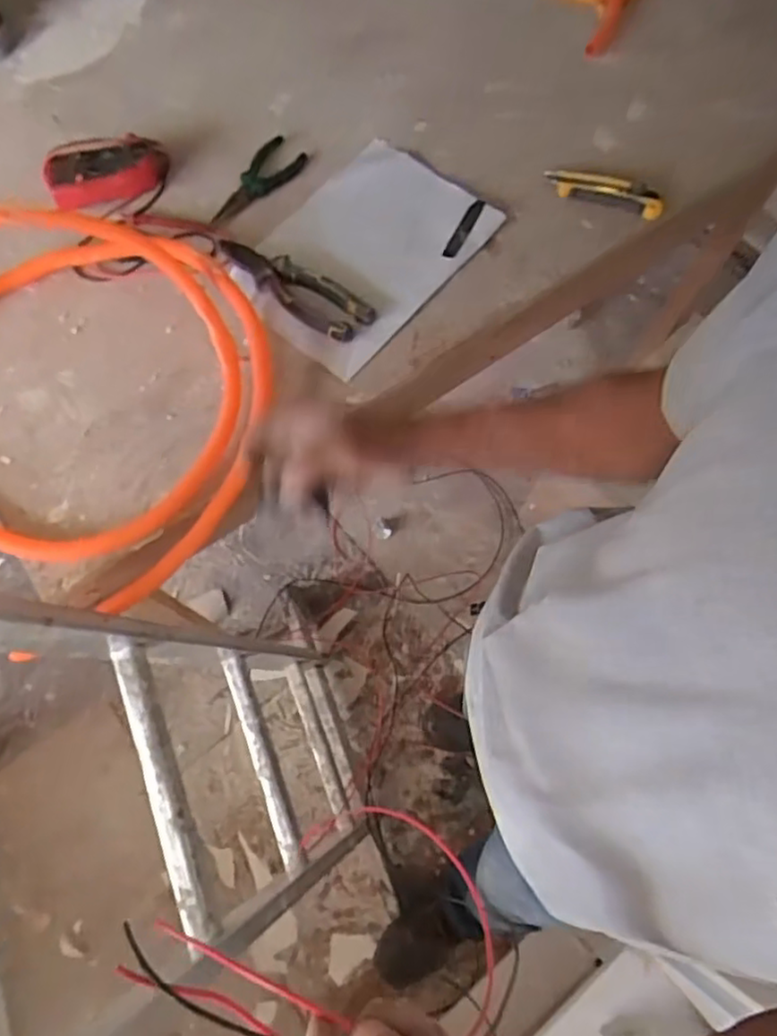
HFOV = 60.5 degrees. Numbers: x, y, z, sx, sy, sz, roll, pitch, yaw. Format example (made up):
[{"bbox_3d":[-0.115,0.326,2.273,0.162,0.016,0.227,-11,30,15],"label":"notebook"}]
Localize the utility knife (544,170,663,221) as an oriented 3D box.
[{"bbox_3d":[0.269,-0.406,0.830,0.144,0.017,0.047,13,72,5],"label":"utility knife"}]

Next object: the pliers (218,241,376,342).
[{"bbox_3d":[-0.116,-0.269,0.774,0.203,0.027,0.055,26,74,9],"label":"pliers"}]

